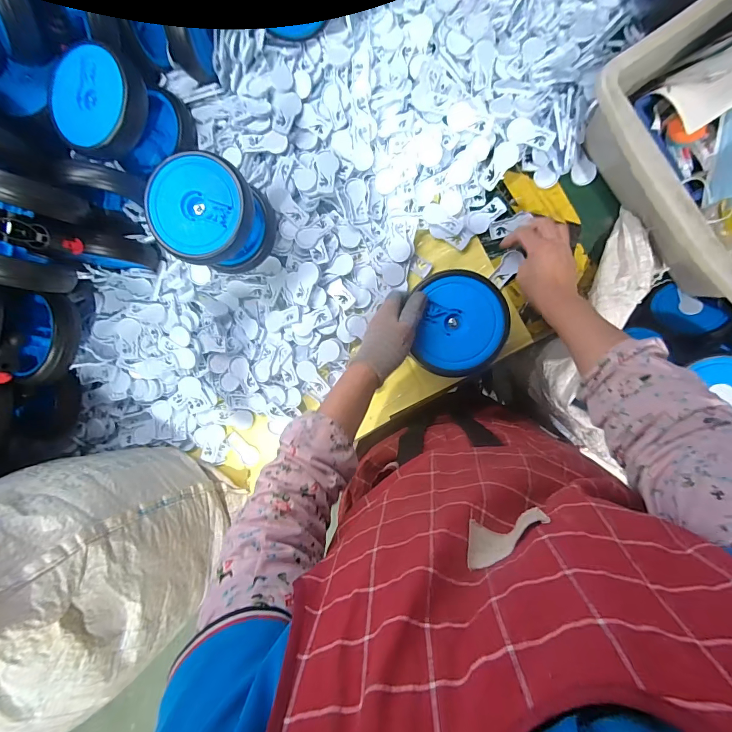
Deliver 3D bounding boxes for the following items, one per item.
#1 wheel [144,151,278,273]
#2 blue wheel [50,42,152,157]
[{"bbox_3d":[-0.203,-0.204,0.502,0.121,0.119,0.113,0,94,6],"label":"wheel"},{"bbox_3d":[-0.346,-0.346,0.470,0.121,0.048,0.113,0,94,6],"label":"blue wheel"}]

